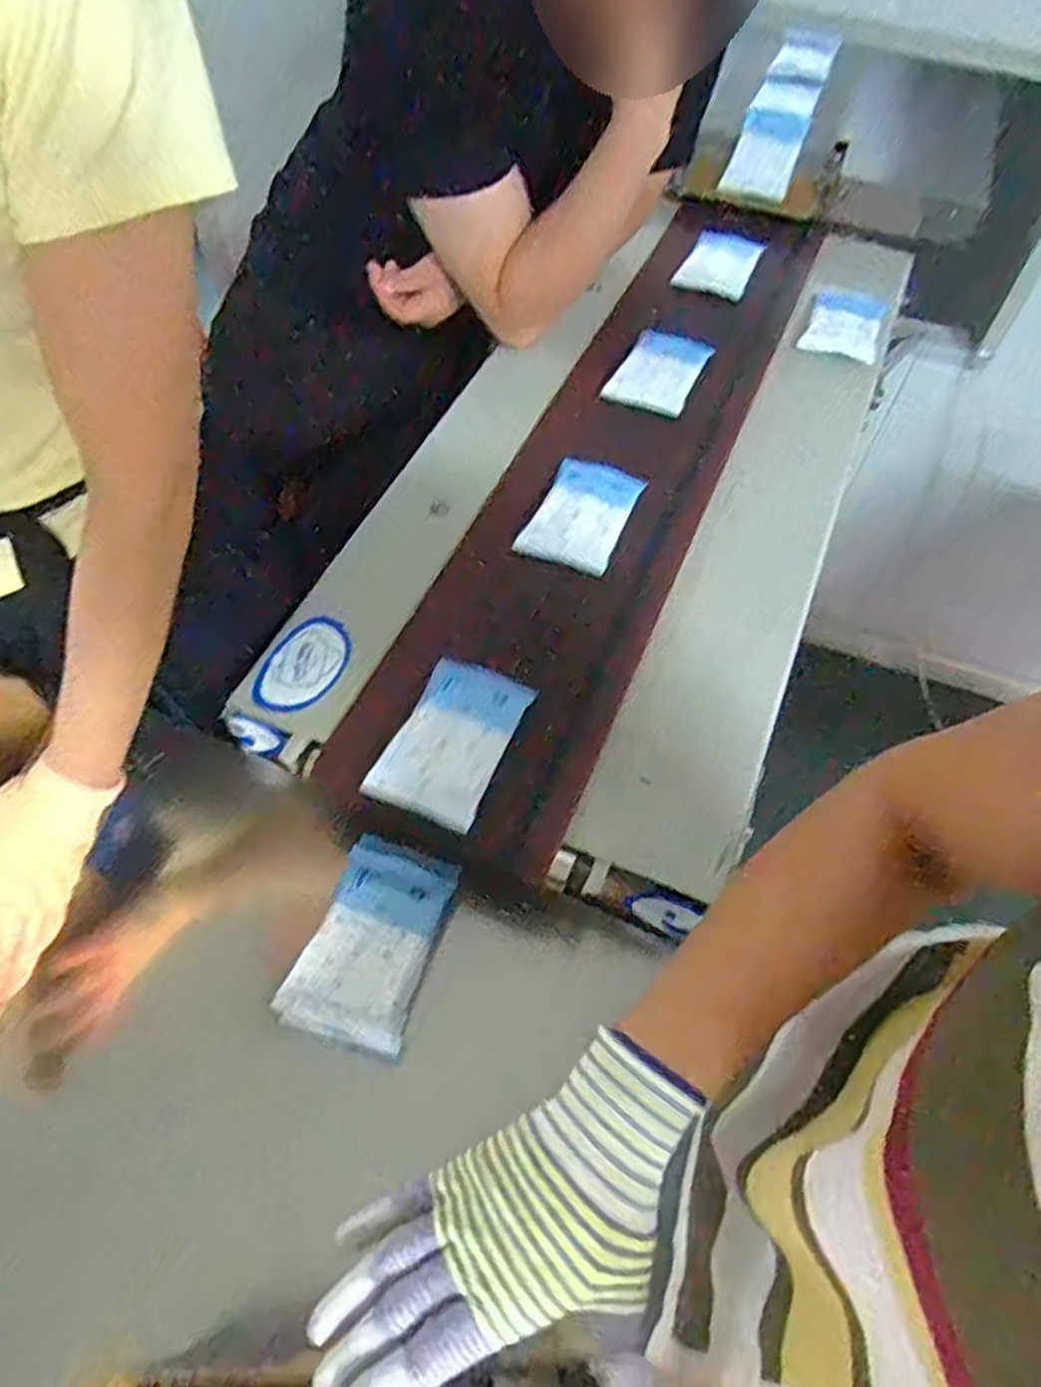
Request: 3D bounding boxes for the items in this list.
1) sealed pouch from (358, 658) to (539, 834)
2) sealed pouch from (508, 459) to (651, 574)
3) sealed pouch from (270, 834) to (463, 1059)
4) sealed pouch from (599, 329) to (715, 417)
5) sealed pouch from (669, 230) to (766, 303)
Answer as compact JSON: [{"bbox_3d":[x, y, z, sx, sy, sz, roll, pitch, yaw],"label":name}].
[{"bbox_3d":[-0.053,0.034,0.621,0.084,0.020,0.131,21,60,11],"label":"sealed pouch"},{"bbox_3d":[0.062,-0.178,0.762,0.088,0.029,0.141,21,60,11],"label":"sealed pouch"},{"bbox_3d":[-0.109,0.180,0.592,0.087,0.018,0.147,16,59,8],"label":"sealed pouch"},{"bbox_3d":[0.155,-0.356,0.878,0.092,0.015,0.122,24,65,22],"label":"sealed pouch"},{"bbox_3d":[0.250,-0.534,0.984,0.093,0.015,0.107,28,72,25],"label":"sealed pouch"}]

